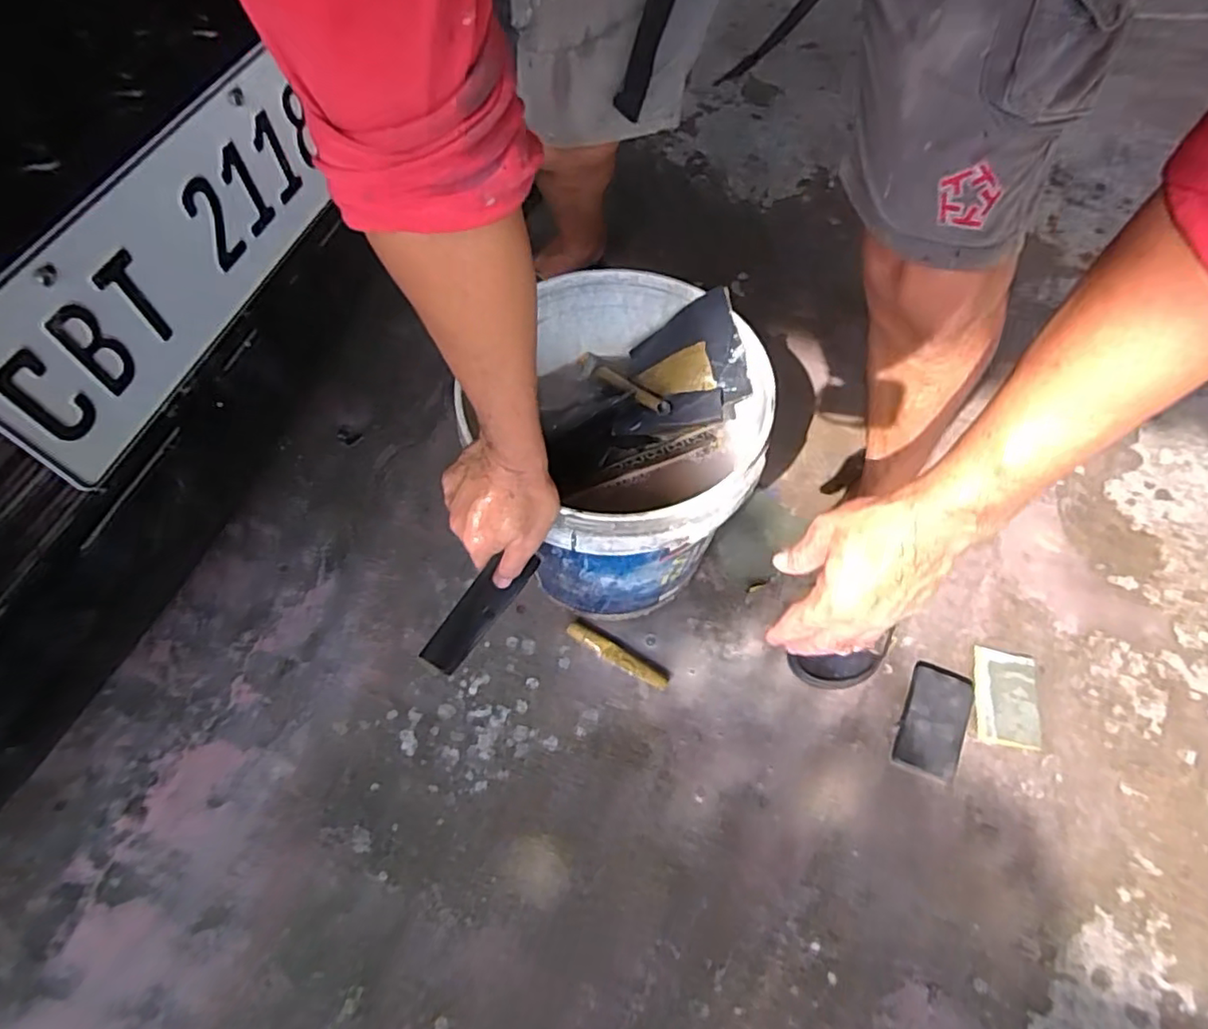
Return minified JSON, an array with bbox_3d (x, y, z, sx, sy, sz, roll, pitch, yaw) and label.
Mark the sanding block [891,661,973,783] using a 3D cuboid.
[{"bbox_3d":[0.396,0.247,0.758,0.068,0.022,0.128,22,63,12],"label":"sanding block"}]

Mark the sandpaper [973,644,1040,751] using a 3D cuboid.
[{"bbox_3d":[0.496,0.225,0.780,0.073,0.007,0.118,15,61,8],"label":"sandpaper"}]

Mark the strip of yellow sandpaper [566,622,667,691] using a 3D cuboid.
[{"bbox_3d":[0.016,0.178,0.794,0.140,0.013,0.023,29,64,15],"label":"strip of yellow sandpaper"}]

